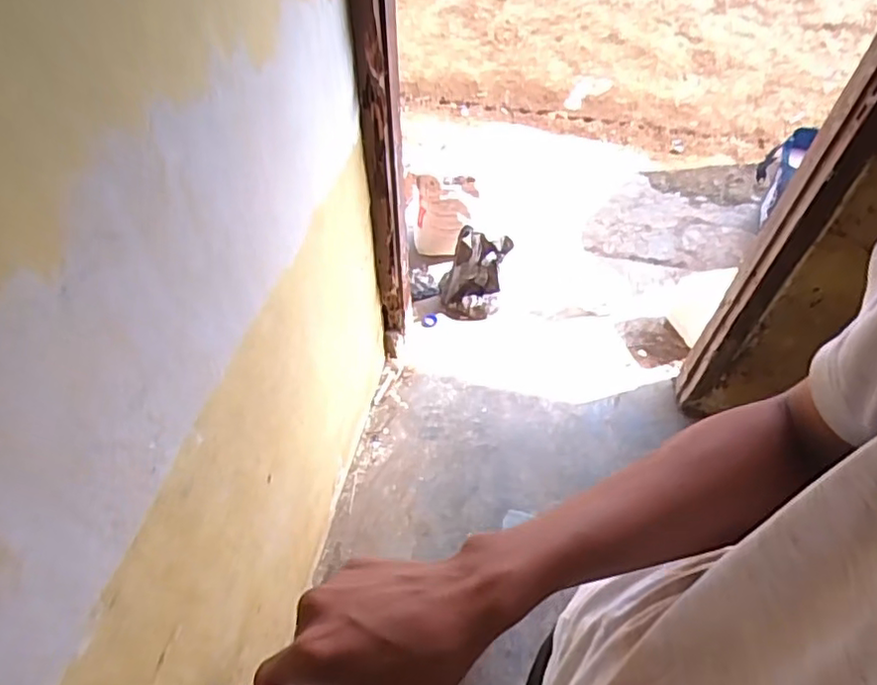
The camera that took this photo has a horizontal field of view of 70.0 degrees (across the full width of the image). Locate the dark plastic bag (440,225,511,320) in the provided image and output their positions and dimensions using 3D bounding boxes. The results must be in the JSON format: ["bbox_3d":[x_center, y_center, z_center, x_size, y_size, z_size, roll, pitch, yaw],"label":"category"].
[{"bbox_3d":[0.107,-0.217,1.915,0.208,0.240,0.181,5,50,6],"label":"dark plastic bag"}]

